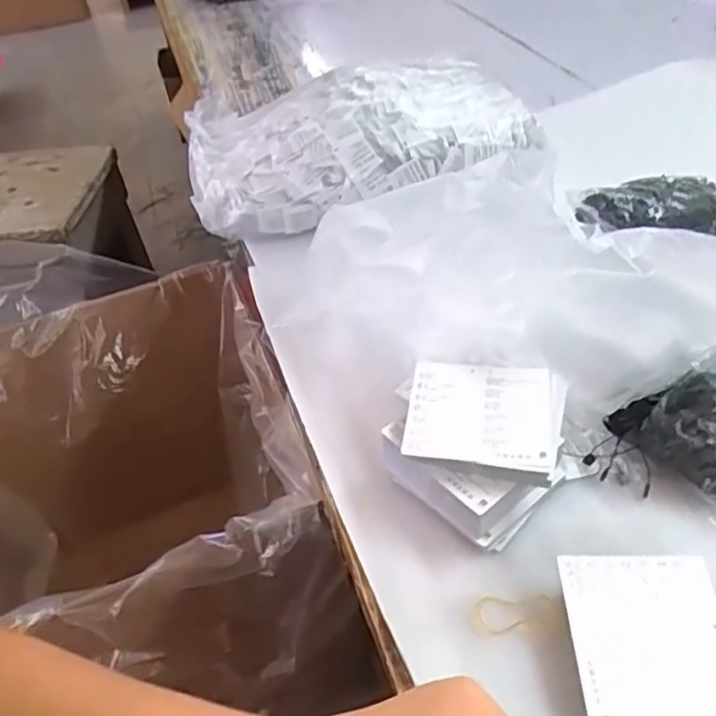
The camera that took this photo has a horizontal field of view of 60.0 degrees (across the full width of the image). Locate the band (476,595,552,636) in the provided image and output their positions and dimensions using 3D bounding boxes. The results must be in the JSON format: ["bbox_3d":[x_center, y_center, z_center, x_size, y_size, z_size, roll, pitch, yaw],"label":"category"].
[{"bbox_3d":[0.101,0.166,0.402,0.047,0.005,0.024,-2,45,6],"label":"band"}]

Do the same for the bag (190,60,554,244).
[{"bbox_3d":[-0.012,-0.269,0.769,0.421,0.097,0.256,-7,44,1],"label":"bag"}]

